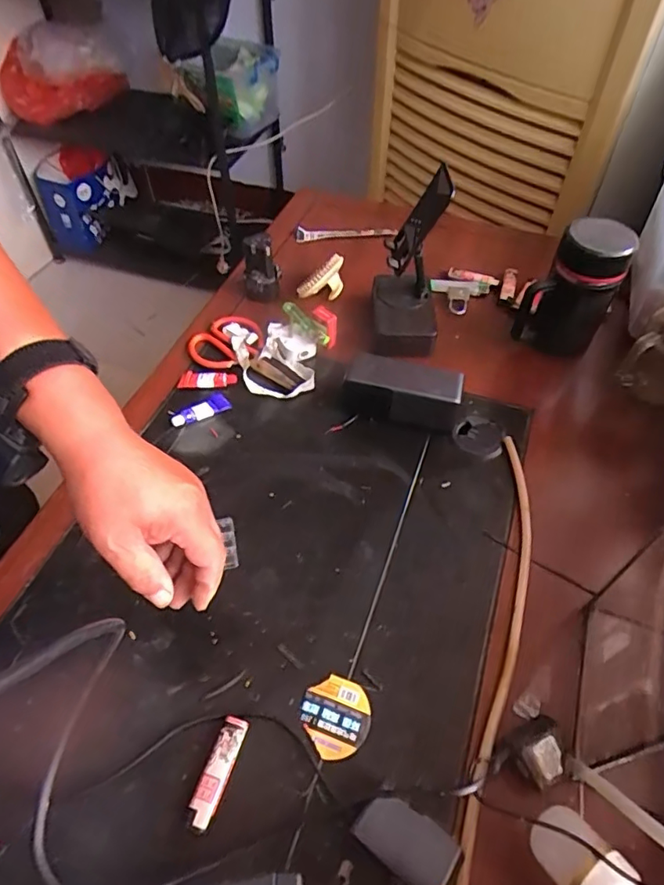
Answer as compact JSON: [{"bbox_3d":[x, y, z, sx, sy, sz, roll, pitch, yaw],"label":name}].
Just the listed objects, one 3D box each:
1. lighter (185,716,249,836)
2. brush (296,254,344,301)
[{"bbox_3d":[-0.087,0.249,0.415,0.021,0.012,0.076,14,53,11],"label":"lighter"},{"bbox_3d":[-0.011,-0.215,0.758,0.078,0.056,0.032,-33,59,-23],"label":"brush"}]

